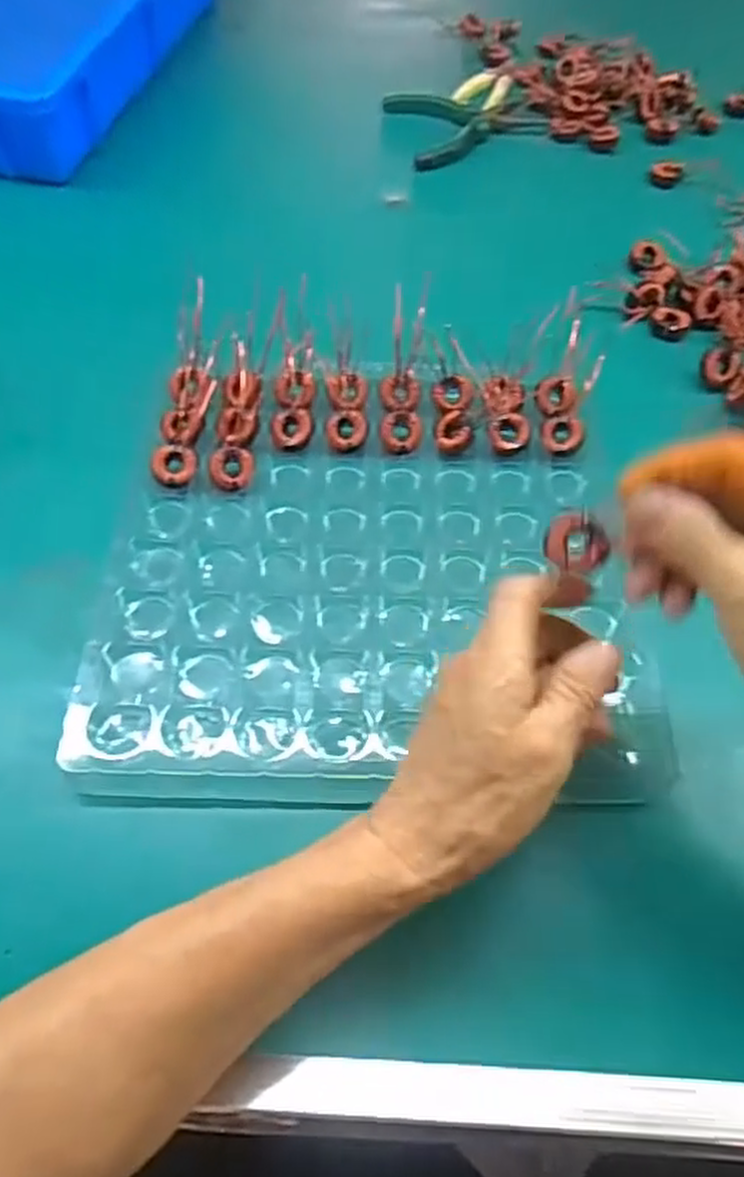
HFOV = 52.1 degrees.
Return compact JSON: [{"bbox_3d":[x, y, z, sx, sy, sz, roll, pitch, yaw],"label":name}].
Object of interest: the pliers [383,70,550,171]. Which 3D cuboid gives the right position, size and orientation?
[{"bbox_3d":[0.086,-0.449,0.721,0.151,0.026,0.119,-21,60,-16],"label":"pliers"}]

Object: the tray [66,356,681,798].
[{"bbox_3d":[-0.002,-0.019,0.423,0.277,0.028,0.272,-1,56,-2],"label":"tray"}]

